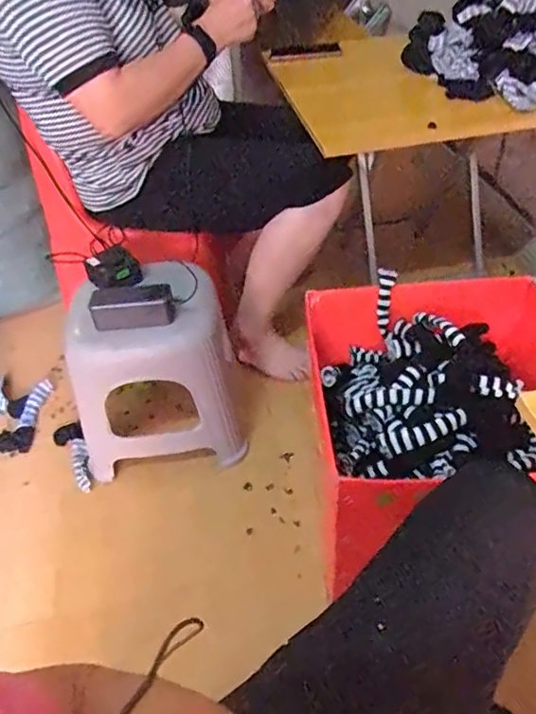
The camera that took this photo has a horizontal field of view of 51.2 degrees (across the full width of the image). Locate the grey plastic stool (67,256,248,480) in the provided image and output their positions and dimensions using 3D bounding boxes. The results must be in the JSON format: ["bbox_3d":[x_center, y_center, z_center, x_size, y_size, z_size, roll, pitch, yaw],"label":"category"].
[{"bbox_3d":[-0.198,0.018,1.033,0.285,0.327,0.261,-4,43,0],"label":"grey plastic stool"}]

